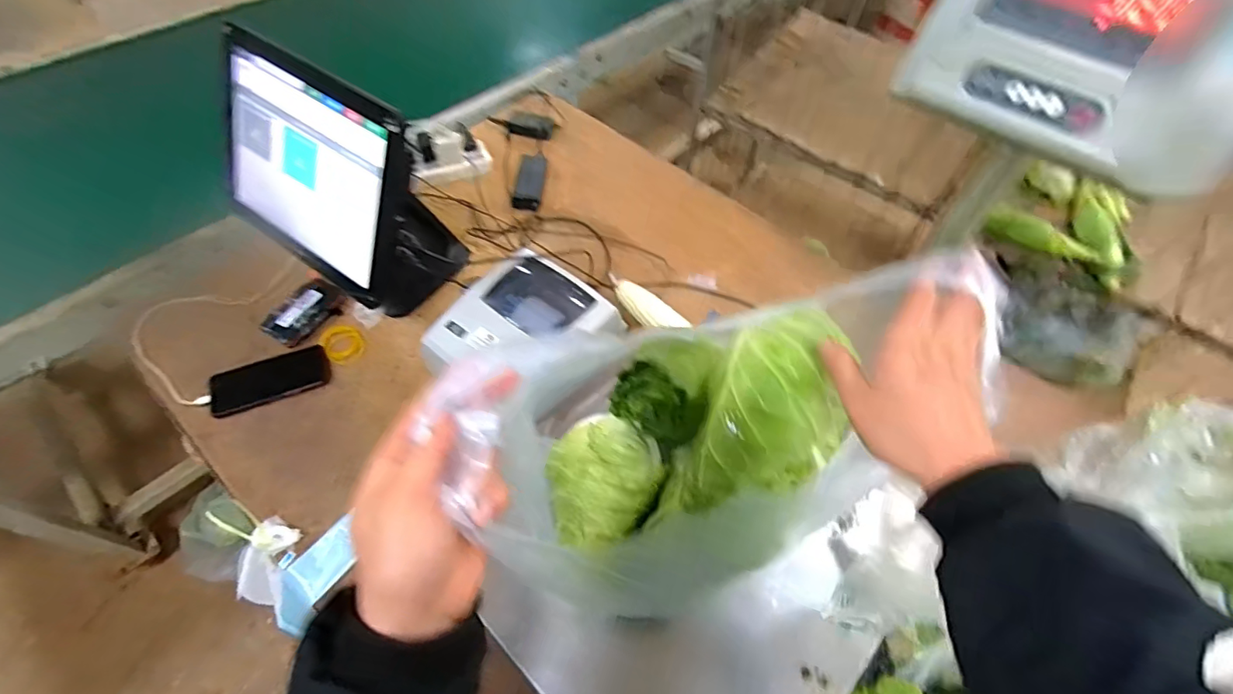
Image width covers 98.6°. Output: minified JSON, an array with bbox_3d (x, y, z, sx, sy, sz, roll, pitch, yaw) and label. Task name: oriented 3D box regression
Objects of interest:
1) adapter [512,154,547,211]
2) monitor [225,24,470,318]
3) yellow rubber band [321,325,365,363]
[{"bbox_3d":[-0.176,-0.342,1.086,0.050,0.027,0.155,6,57,0],"label":"adapter"},{"bbox_3d":[-0.410,-0.237,0.811,0.392,0.341,0.222,33,61,16],"label":"monitor"},{"bbox_3d":[-0.451,-0.007,0.875,0.059,0.010,0.070,-39,67,-24],"label":"yellow rubber band"}]

